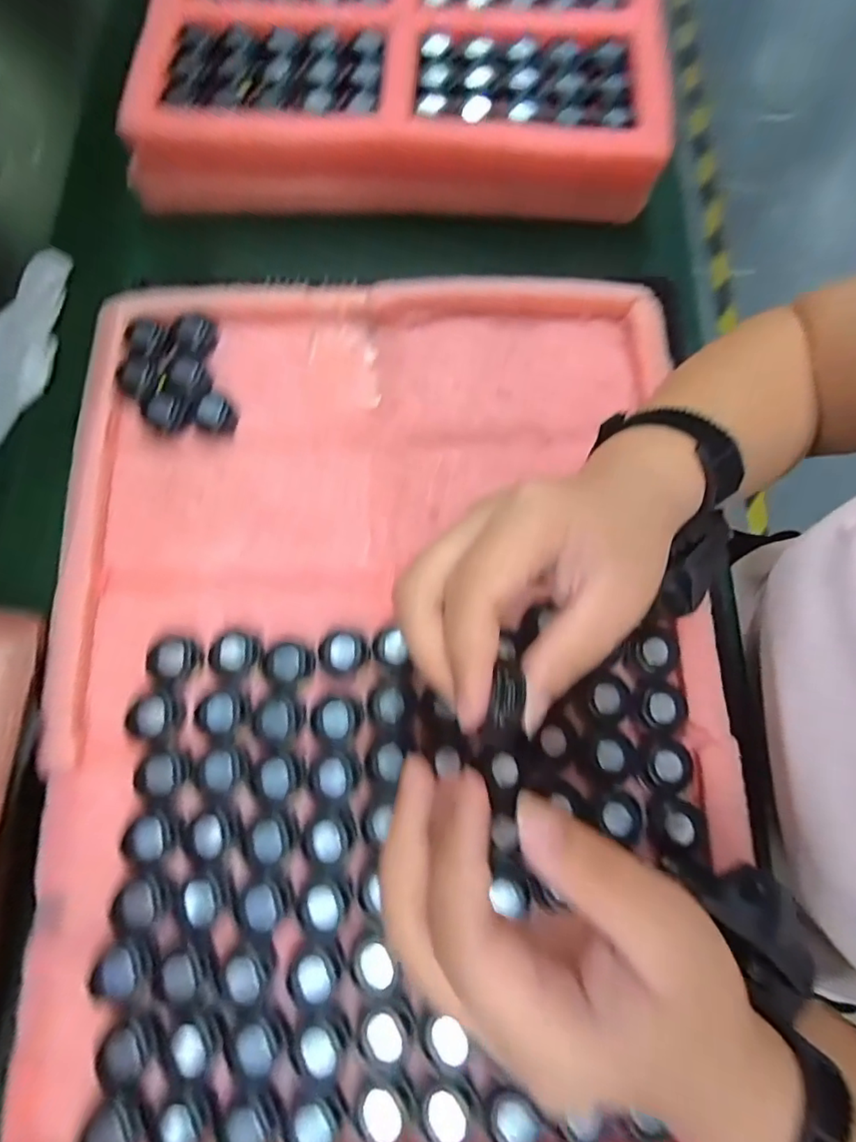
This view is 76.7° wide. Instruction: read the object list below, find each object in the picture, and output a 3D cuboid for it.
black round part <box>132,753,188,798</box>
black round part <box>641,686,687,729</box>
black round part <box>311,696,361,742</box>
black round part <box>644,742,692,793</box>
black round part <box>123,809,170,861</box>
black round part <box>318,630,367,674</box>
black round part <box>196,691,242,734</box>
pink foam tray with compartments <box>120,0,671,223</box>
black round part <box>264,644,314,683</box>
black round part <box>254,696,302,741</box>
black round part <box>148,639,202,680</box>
[{"bbox_3d":[-0.144,0.109,0.290,0.025,0.004,0.021,-34,76,-9],"label":"black round part"},{"bbox_3d":[0.131,0.076,0.299,0.023,0.006,0.021,0,73,0],"label":"black round part"},{"bbox_3d":[-0.051,0.082,0.300,0.025,0.004,0.023,0,73,0],"label":"black round part"},{"bbox_3d":[0.131,0.106,0.293,0.023,0.005,0.024,0,73,0],"label":"black round part"},{"bbox_3d":[-0.146,0.139,0.284,0.022,0.008,0.022,0,73,0],"label":"black round part"},{"bbox_3d":[-0.049,0.046,0.309,0.027,0.009,0.024,11,74,4],"label":"black round part"},{"bbox_3d":[-0.116,0.078,0.300,0.023,0.006,0.022,10,73,3],"label":"black round part"},{"bbox_3d":[-0.013,-0.502,0.436,0.358,0.056,0.468,3,73,1],"label":"pink foam tray with compartments"},{"bbox_3d":[-0.080,0.052,0.306,0.026,0.010,0.021,13,74,4],"label":"black round part"},{"bbox_3d":[-0.082,0.081,0.298,0.024,0.006,0.022,0,73,0],"label":"black round part"},{"bbox_3d":[-0.145,0.050,0.308,0.025,0.012,0.023,0,73,0],"label":"black round part"}]

